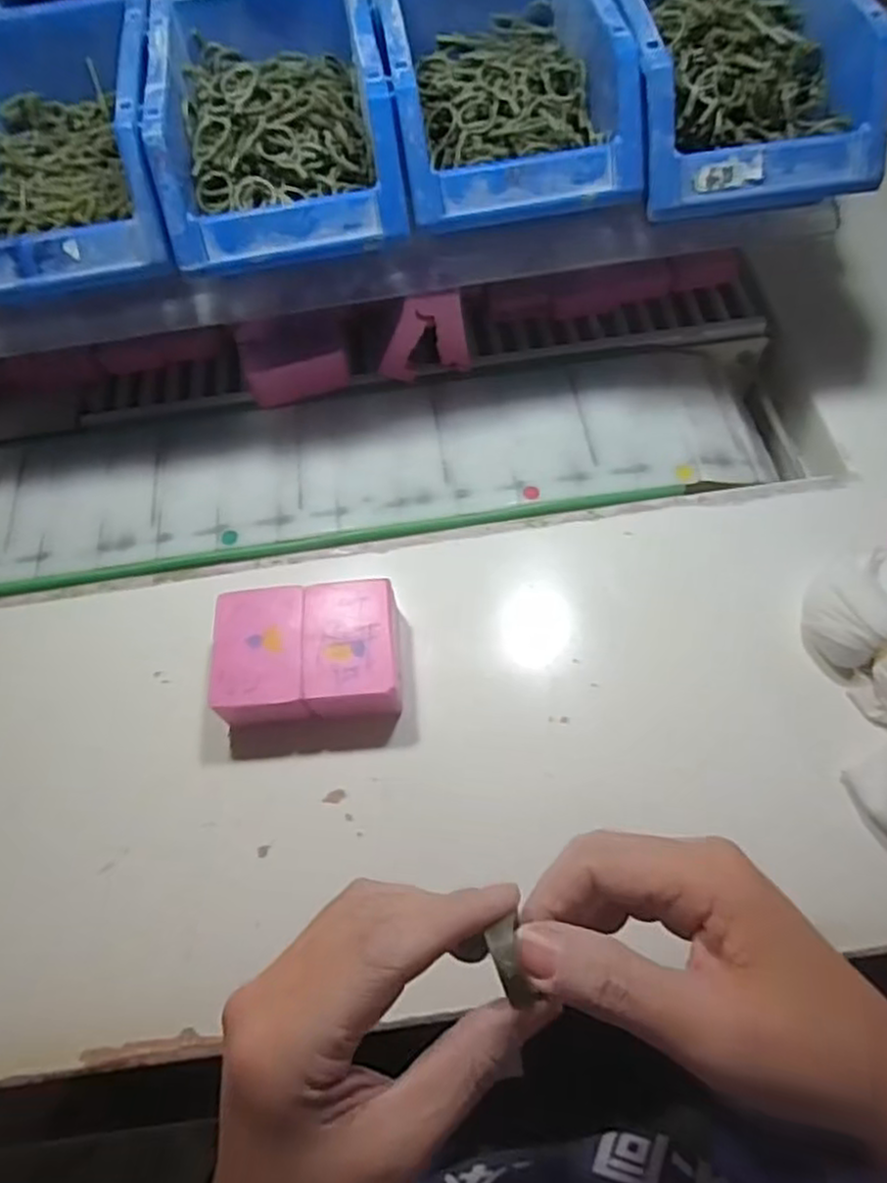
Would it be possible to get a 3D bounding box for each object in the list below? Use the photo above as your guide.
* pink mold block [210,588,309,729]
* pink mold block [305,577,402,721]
[{"bbox_3d":[-0.098,0.037,0.395,0.049,0.036,0.072,-5,63,1],"label":"pink mold block"},{"bbox_3d":[-0.048,0.034,0.393,0.051,0.033,0.072,-4,63,2],"label":"pink mold block"}]

